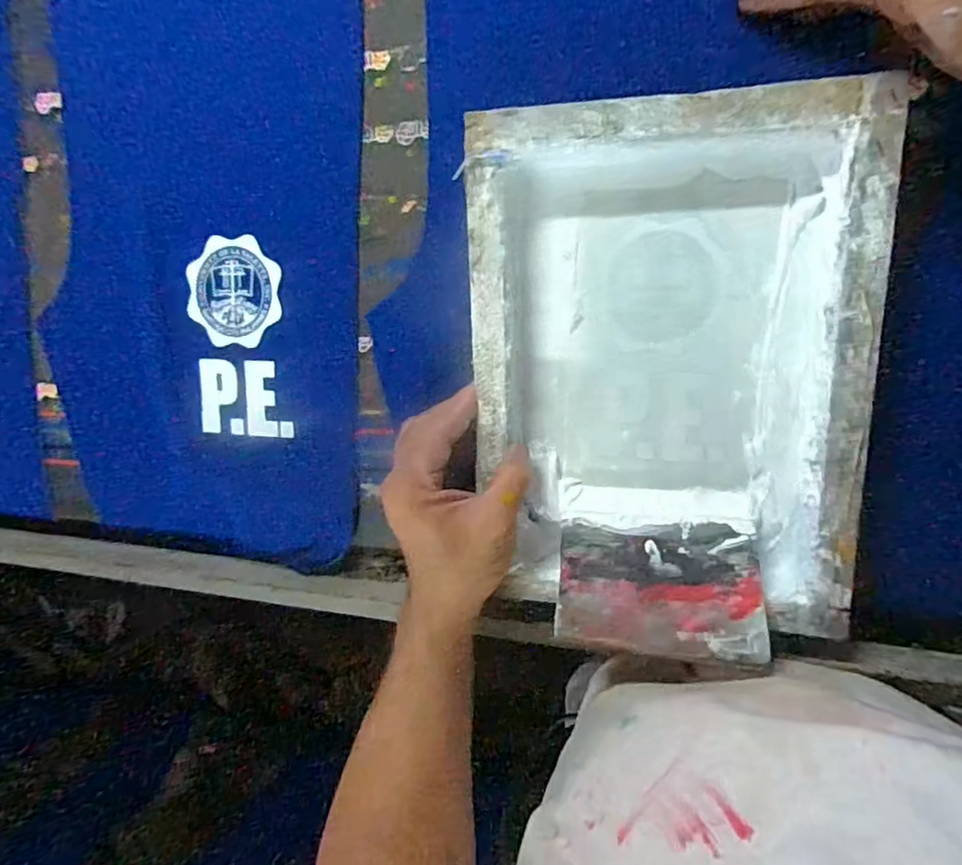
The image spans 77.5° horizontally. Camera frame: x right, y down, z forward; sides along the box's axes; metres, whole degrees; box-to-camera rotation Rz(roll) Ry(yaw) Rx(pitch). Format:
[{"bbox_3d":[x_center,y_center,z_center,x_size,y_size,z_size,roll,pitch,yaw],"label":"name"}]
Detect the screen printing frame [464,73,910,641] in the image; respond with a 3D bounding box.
[{"bbox_3d":[0.117,-0.043,0.395,0.239,0.053,0.314,2,100,14],"label":"screen printing frame"}]

